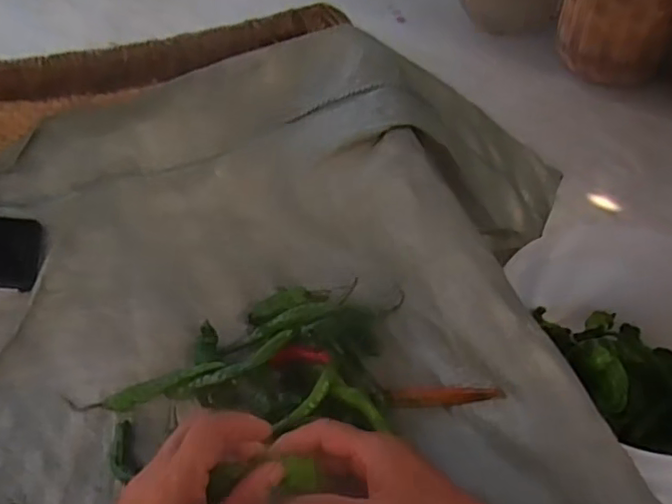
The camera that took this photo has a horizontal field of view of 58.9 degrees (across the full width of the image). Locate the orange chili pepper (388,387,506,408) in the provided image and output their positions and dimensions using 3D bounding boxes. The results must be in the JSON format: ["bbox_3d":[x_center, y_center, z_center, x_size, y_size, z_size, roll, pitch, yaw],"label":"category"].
[{"bbox_3d":[0.085,0.114,0.467,0.094,0.010,0.013,-11,40,27],"label":"orange chili pepper"}]

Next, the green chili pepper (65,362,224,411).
[{"bbox_3d":[-0.152,0.110,0.475,0.127,0.017,0.016,-19,46,6],"label":"green chili pepper"}]

